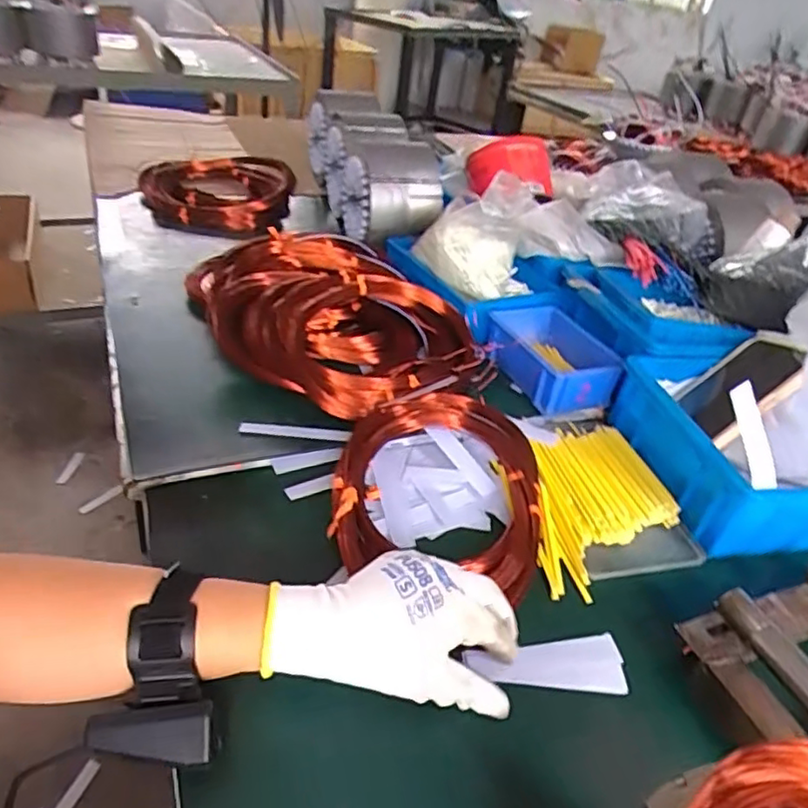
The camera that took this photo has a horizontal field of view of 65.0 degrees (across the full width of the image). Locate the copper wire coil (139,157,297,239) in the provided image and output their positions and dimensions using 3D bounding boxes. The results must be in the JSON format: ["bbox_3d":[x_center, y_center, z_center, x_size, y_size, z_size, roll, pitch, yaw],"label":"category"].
[{"bbox_3d":[-0.299,-0.345,1.025,0.233,0.062,0.237,-4,38,-19],"label":"copper wire coil"}]

